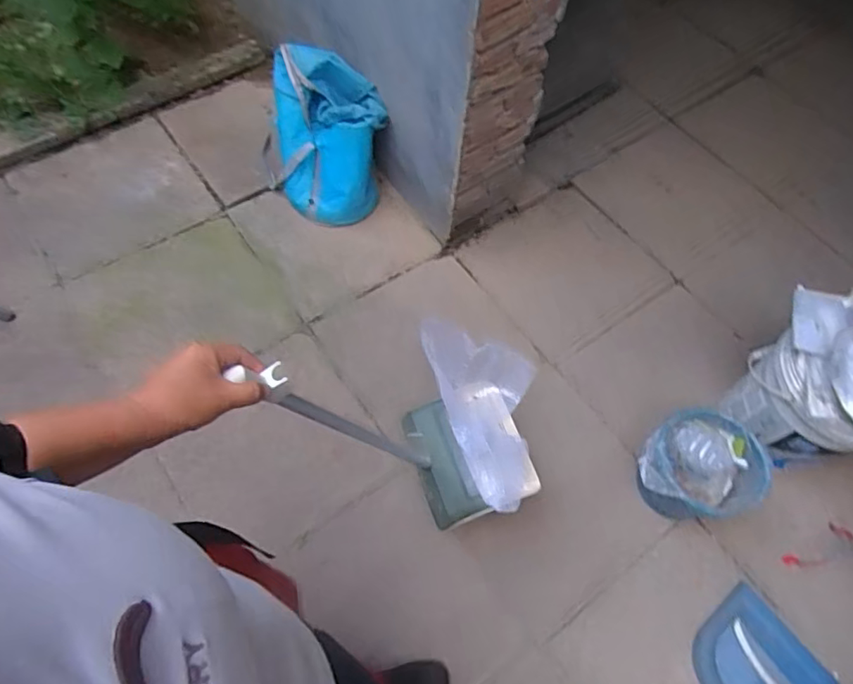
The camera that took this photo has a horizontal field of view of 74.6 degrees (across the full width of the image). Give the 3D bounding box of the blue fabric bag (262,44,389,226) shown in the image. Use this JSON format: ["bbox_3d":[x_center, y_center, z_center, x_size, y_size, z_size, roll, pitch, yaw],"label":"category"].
[{"bbox_3d":[-0.322,-0.592,1.654,0.382,0.411,0.286,34,71,11],"label":"blue fabric bag"}]

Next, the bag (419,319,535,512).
[{"bbox_3d":[0.142,0.135,1.195,0.204,0.105,0.405,-15,69,-8],"label":"bag"}]

